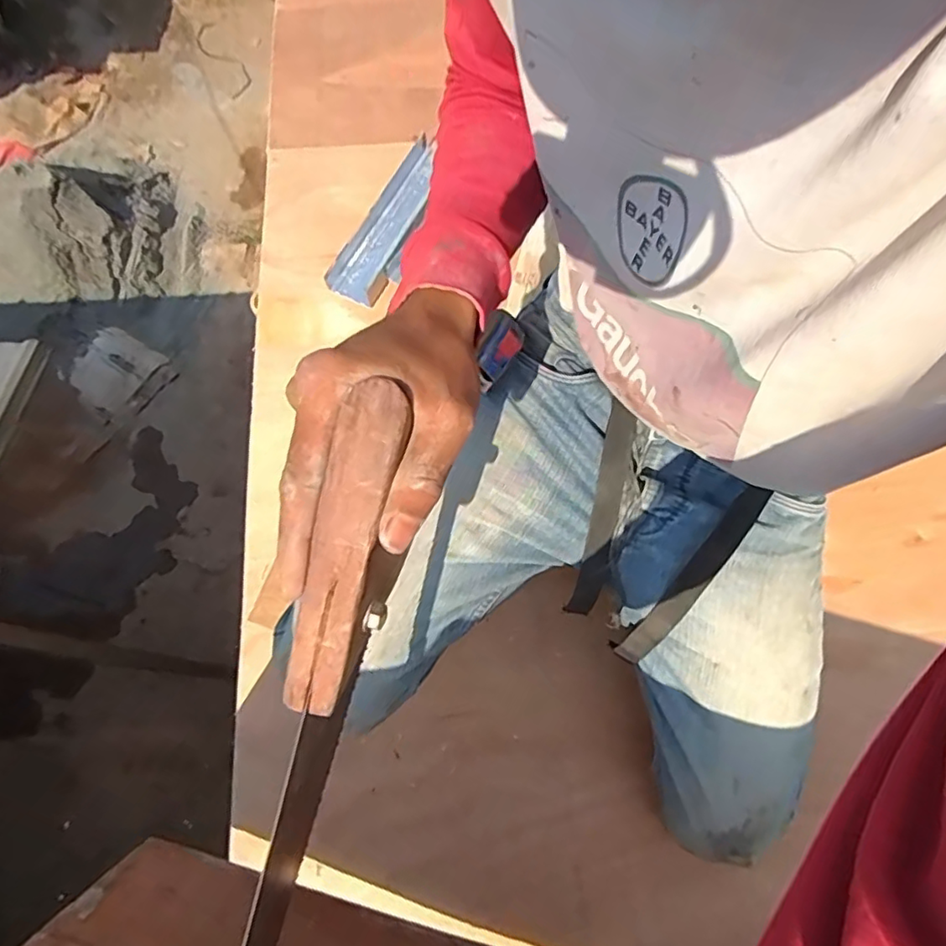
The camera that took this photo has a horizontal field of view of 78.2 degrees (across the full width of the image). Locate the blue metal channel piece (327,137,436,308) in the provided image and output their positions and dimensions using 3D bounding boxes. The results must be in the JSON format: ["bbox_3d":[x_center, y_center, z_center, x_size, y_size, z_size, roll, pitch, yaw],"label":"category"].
[{"bbox_3d":[-0.121,-0.398,0.910,0.082,0.048,0.308,24,71,8],"label":"blue metal channel piece"}]

